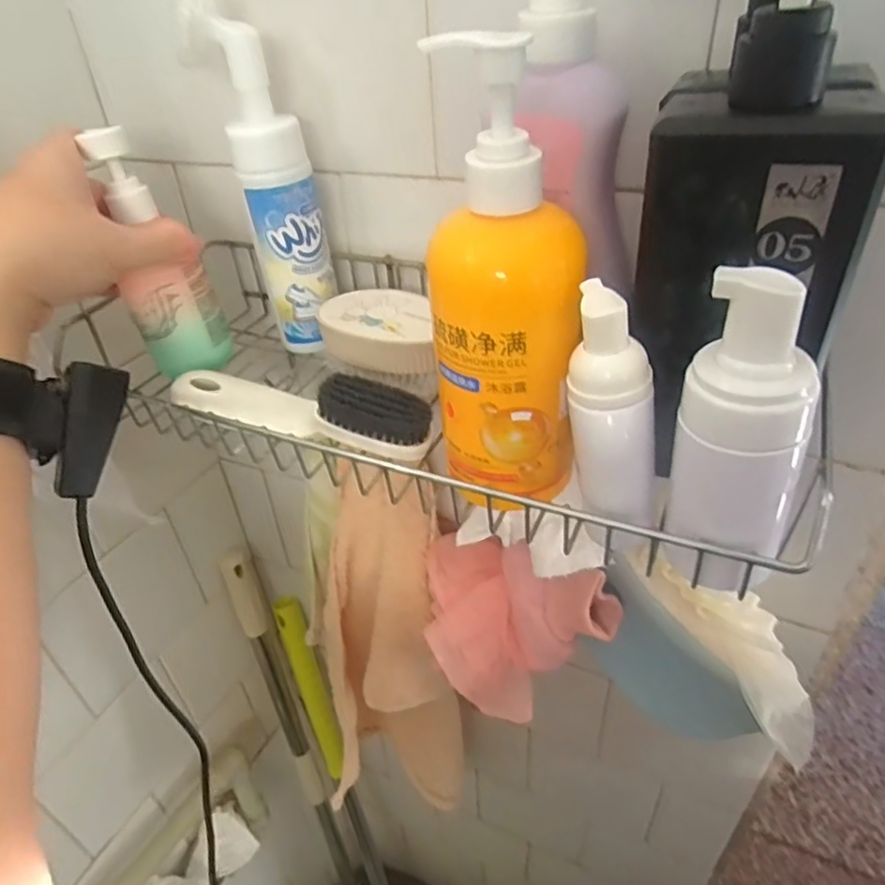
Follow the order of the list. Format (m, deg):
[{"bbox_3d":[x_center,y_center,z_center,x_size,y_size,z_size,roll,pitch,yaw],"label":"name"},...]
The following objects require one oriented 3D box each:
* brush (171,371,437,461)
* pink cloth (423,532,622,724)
[{"bbox_3d":[-0.085,-0.020,0.368,0.162,0.036,0.029,6,39,15],"label":"brush"},{"bbox_3d":[0.050,0.124,0.471,0.127,0.104,0.122,-13,38,-10],"label":"pink cloth"}]

